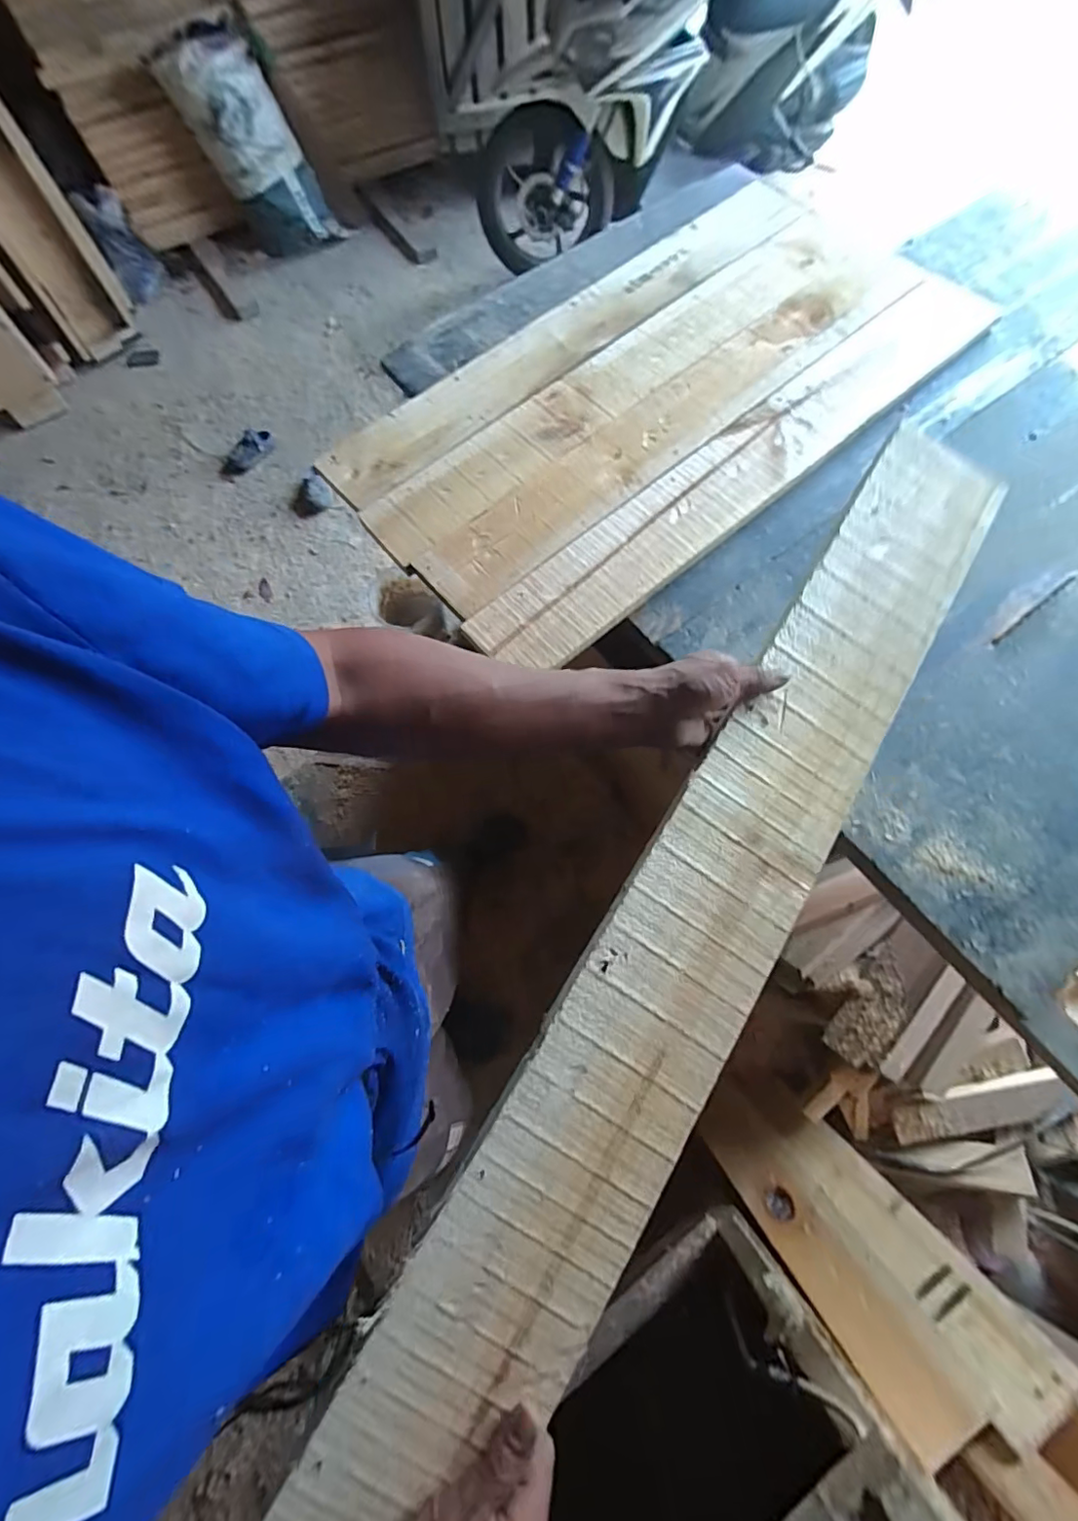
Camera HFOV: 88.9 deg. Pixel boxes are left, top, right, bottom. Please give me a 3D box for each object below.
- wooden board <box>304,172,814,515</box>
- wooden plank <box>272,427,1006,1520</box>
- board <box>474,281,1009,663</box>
[{"bbox_3d":[0.047,-0.708,0.907,0.927,0.025,0.159,-39,72,-10],"label":"wooden board"},{"bbox_3d":[0.156,0.088,0.443,0.134,0.032,0.936,33,75,11],"label":"wooden plank"},{"bbox_3d":[0.307,-0.436,0.803,0.948,0.014,0.136,-39,74,-14],"label":"board"}]

